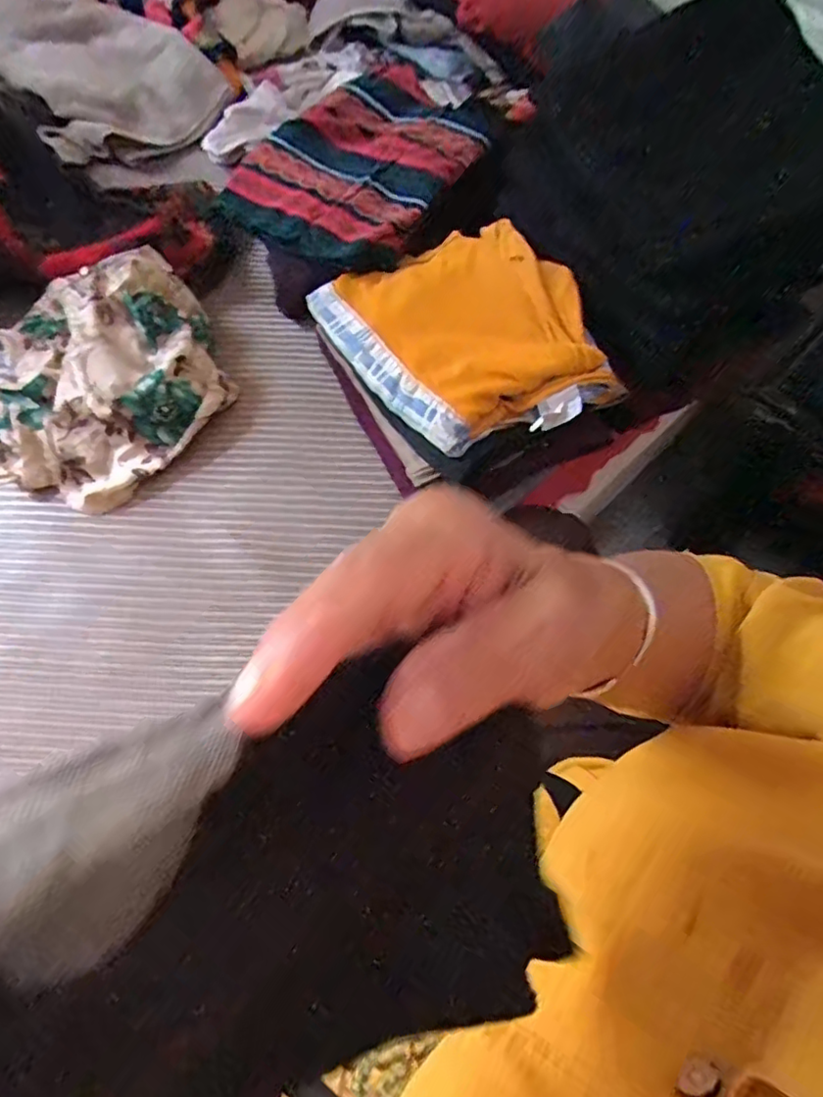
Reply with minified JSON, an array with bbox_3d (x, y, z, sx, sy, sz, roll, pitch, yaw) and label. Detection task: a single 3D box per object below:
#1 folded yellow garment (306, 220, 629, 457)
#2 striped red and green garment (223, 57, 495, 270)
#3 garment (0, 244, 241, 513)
[{"bbox_3d":[0.044,-0.207,0.567,0.195,0.054,0.271,-26,67,-15],"label":"folded yellow garment"},{"bbox_3d":[-0.049,-0.422,0.682,0.210,0.060,0.276,36,67,15],"label":"striped red and green garment"},{"bbox_3d":[-0.328,-0.156,0.591,0.233,0.098,0.303,36,67,14],"label":"garment"}]

